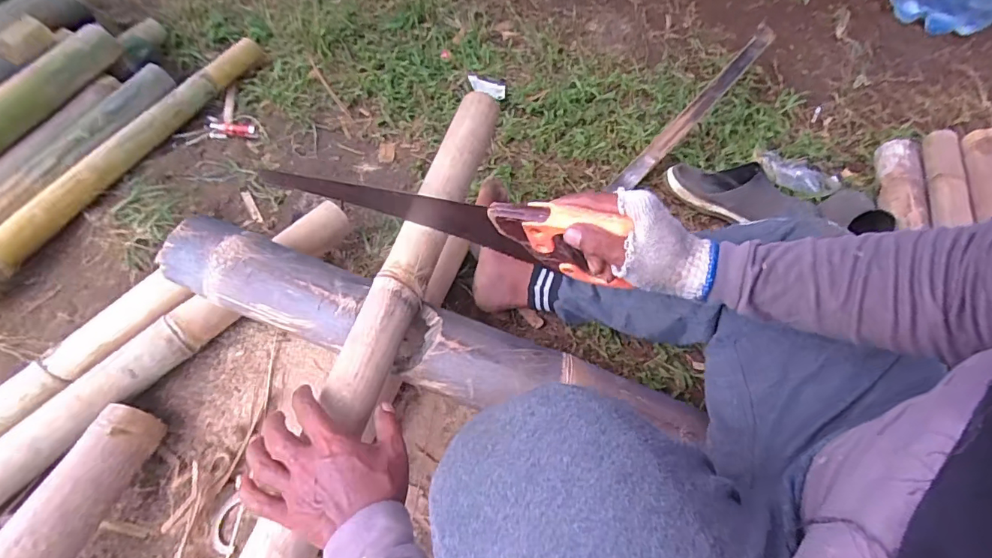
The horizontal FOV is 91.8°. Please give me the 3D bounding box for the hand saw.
[{"bbox_3d":[-0.071,-0.066,0.533,0.403,0.104,0.025,14,55,15],"label":"hand saw"}]

